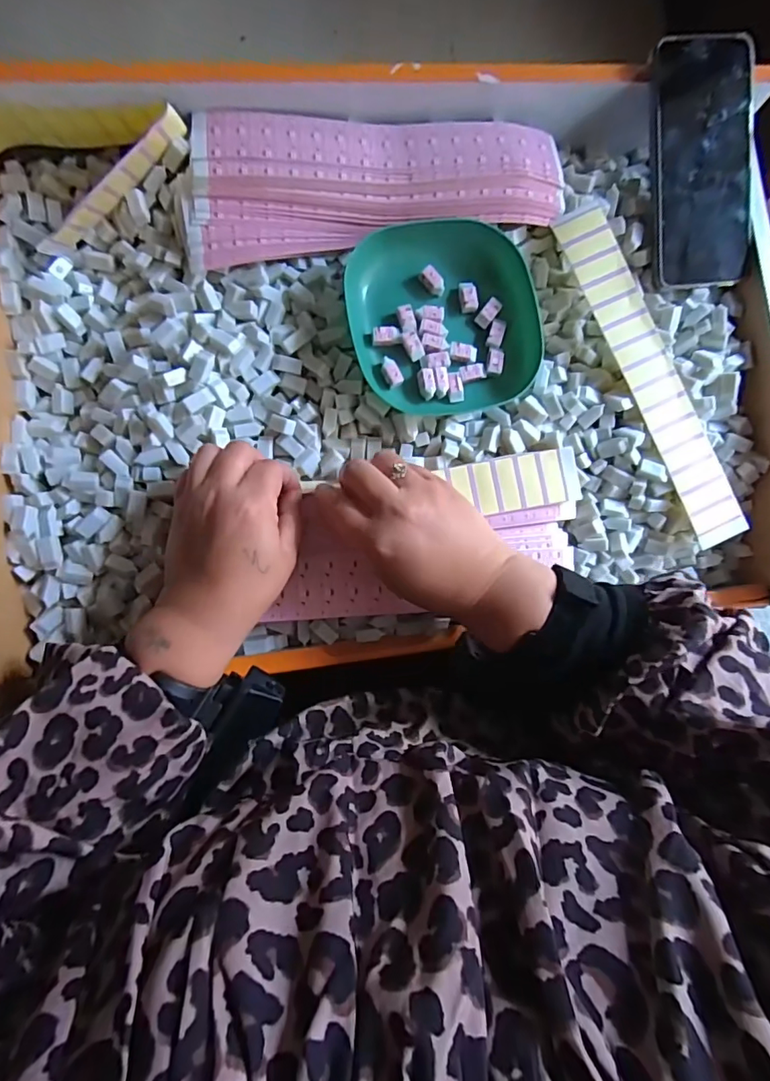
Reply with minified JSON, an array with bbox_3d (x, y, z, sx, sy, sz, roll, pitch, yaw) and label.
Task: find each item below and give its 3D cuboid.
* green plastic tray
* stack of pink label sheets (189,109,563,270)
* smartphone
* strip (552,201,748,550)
[{"bbox_3d":[0.042,-0.164,0.370,0.132,0.034,0.133,-12,84,-8],"label":"green plastic tray"},{"bbox_3d":[-0.006,-0.263,0.372,0.270,0.027,0.092,-9,84,-7],"label":"stack of pink label sheets"},{"bbox_3d":[0.236,-0.278,0.375,0.076,0.008,0.163,-9,103,-2],"label":"smartphone"},{"bbox_3d":[0.199,-0.124,0.378,0.040,0.005,0.266,-25,90,-5],"label":"strip"}]

